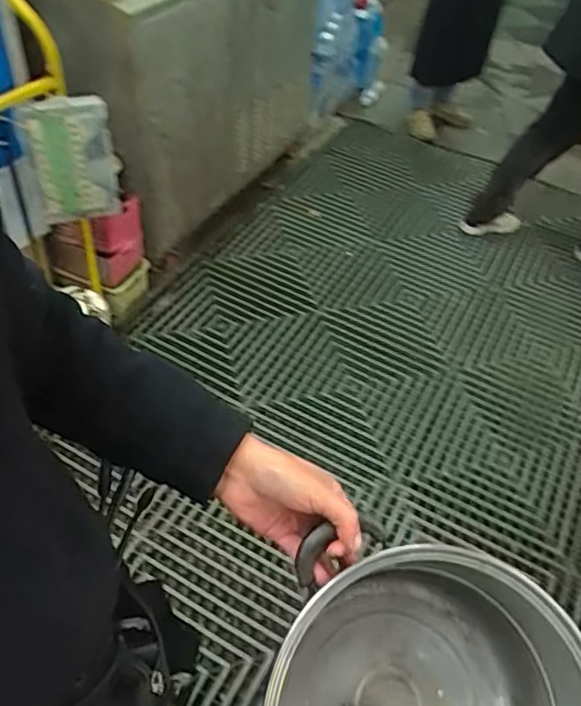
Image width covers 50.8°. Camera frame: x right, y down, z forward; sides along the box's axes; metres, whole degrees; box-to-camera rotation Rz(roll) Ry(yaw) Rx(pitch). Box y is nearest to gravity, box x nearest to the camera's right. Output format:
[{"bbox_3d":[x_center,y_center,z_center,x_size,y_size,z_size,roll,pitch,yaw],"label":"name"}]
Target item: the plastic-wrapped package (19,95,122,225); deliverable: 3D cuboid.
[{"bbox_3d":[-0.466,-0.420,1.346,0.194,0.314,0.061,-26,56,-26],"label":"plastic-wrapped package"}]

